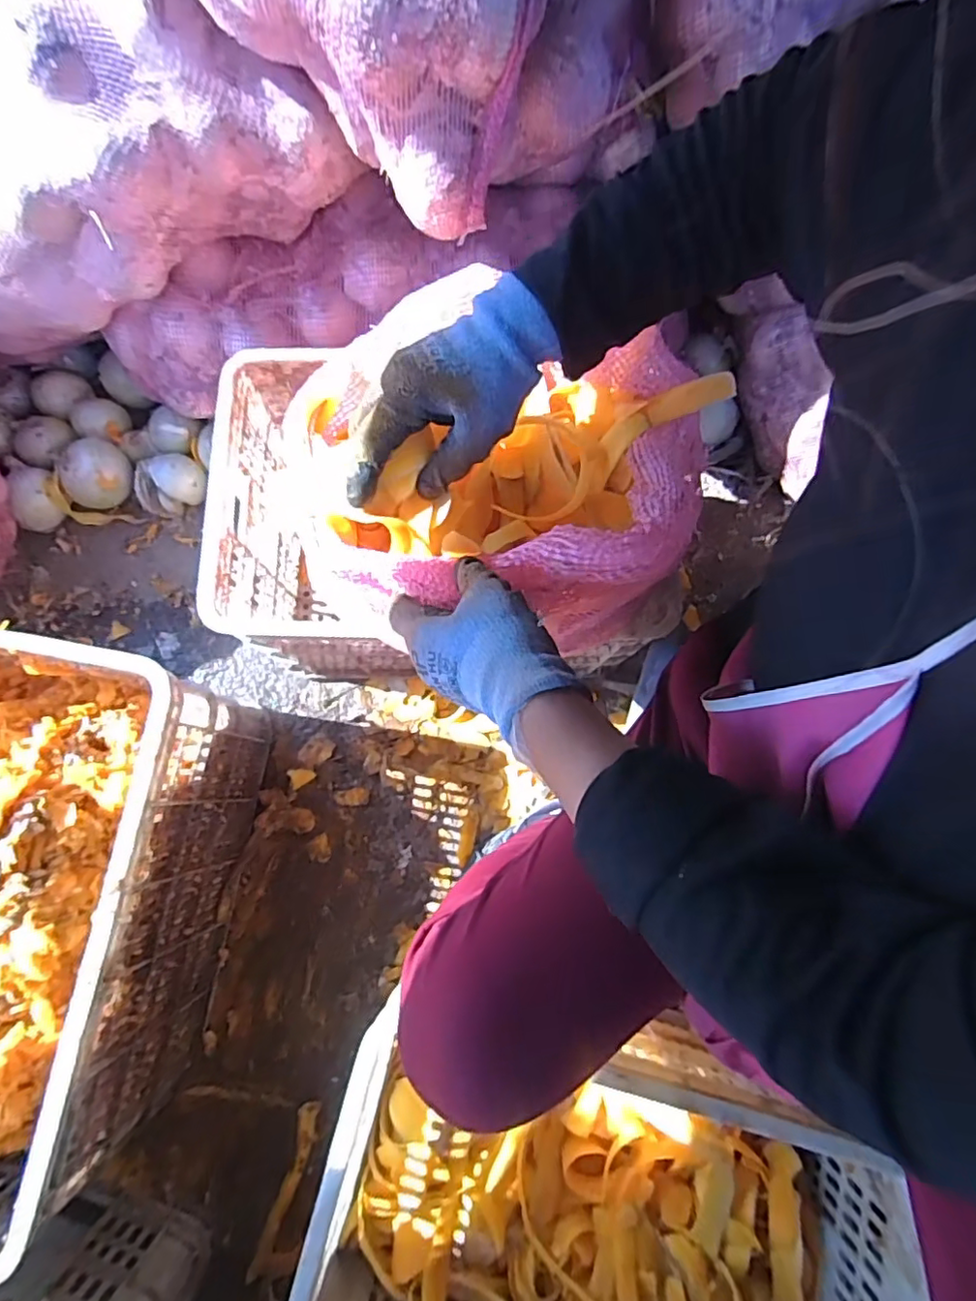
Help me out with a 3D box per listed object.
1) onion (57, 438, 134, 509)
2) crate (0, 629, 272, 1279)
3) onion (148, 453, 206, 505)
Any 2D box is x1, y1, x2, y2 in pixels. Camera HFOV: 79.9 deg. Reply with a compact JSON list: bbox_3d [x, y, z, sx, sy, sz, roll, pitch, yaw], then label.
[{"bbox_3d":[-0.582,-0.268,0.887,0.091,0.087,0.095,-8,76,-2],"label":"onion"},{"bbox_3d":[-0.504,0.264,0.645,0.337,0.298,0.502,8,76,2],"label":"crate"},{"bbox_3d":[-0.467,-0.263,0.879,0.069,0.058,0.066,0,76,0],"label":"onion"}]

